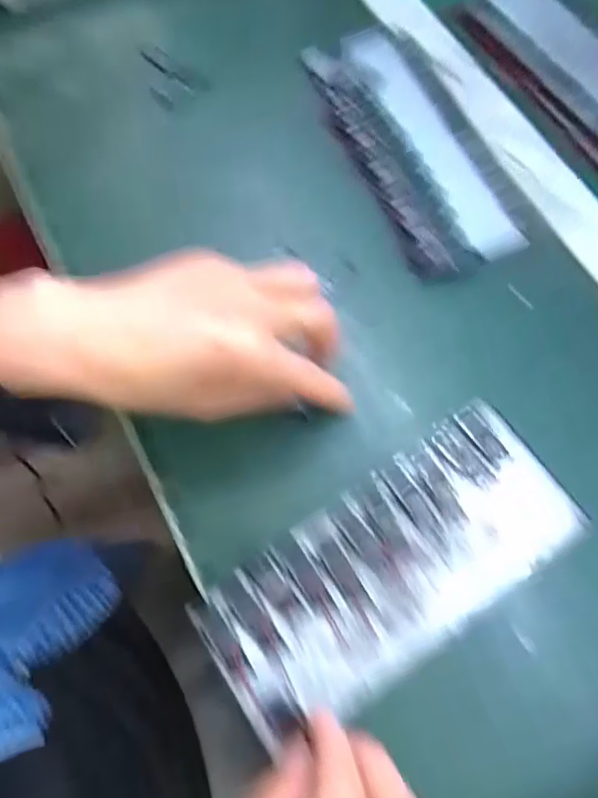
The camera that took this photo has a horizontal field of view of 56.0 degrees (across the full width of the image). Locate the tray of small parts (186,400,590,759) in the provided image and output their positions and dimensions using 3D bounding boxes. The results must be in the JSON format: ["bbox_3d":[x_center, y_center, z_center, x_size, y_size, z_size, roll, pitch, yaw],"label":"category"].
[{"bbox_3d":[0.048,0.087,0.294,0.195,0.009,0.085,-32,71,-10],"label":"tray of small parts"}]

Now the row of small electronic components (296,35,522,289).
[{"bbox_3d":[0.076,-0.179,0.397,0.089,0.018,0.211,-18,68,-7],"label":"row of small electronic components"}]

